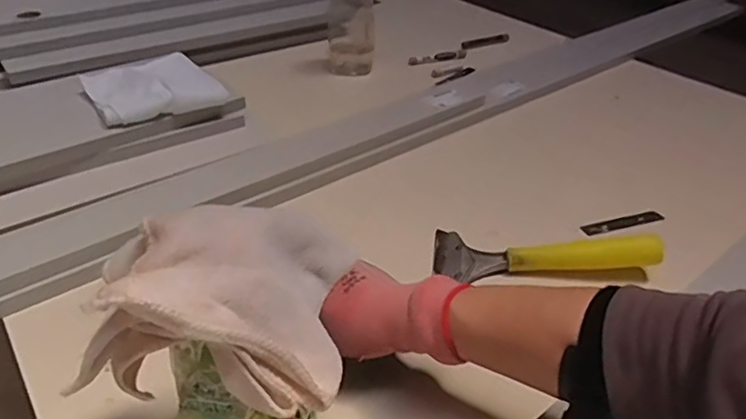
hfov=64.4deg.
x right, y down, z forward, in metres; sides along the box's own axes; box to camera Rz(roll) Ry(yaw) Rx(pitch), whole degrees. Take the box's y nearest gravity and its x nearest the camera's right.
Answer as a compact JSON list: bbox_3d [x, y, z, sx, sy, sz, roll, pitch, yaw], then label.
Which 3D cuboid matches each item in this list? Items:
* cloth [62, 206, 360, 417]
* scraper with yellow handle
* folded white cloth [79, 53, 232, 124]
[{"bbox_3d":[-0.068,0.037,0.291,0.113,0.060,0.107,0,29,-9],"label":"cloth"},{"bbox_3d":[0.158,0.041,0.567,0.197,0.046,0.073,2,35,1],"label":"scraper with yellow handle"},{"bbox_3d":[-0.276,-0.156,0.742,0.141,0.031,0.142,-20,40,-28],"label":"folded white cloth"}]

